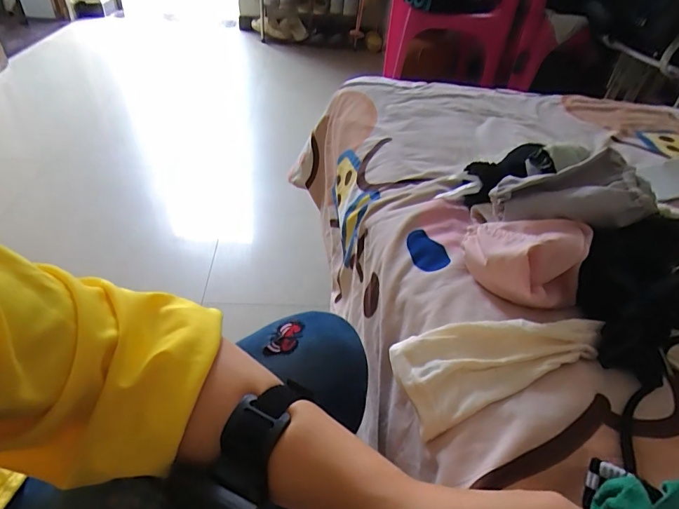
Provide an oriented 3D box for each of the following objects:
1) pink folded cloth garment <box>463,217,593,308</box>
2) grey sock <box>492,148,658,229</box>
[{"bbox_3d":[0.171,0.006,0.384,0.106,0.067,0.089,16,42,10],"label":"pink folded cloth garment"},{"bbox_3d":[0.226,-0.059,0.402,0.140,0.040,0.065,-5,41,11],"label":"grey sock"}]

